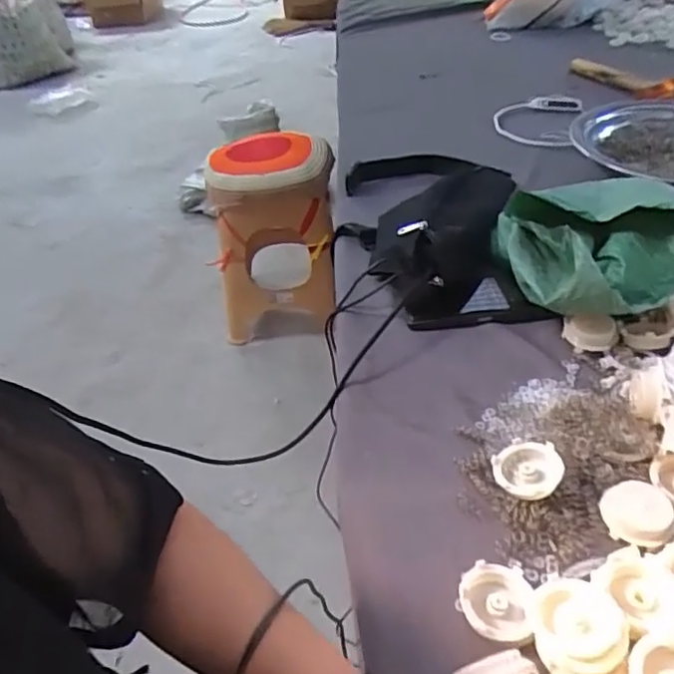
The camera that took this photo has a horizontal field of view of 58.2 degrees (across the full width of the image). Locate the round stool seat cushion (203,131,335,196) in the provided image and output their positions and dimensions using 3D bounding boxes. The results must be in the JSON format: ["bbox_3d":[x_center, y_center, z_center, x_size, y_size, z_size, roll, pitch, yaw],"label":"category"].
[{"bbox_3d":[-0.170,-0.466,1.570,0.309,0.067,0.318,-3,40,2],"label":"round stool seat cushion"}]

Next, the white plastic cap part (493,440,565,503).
[{"bbox_3d":[0.158,0.109,0.502,0.053,0.008,0.054,-11,43,11],"label":"white plastic cap part"}]

